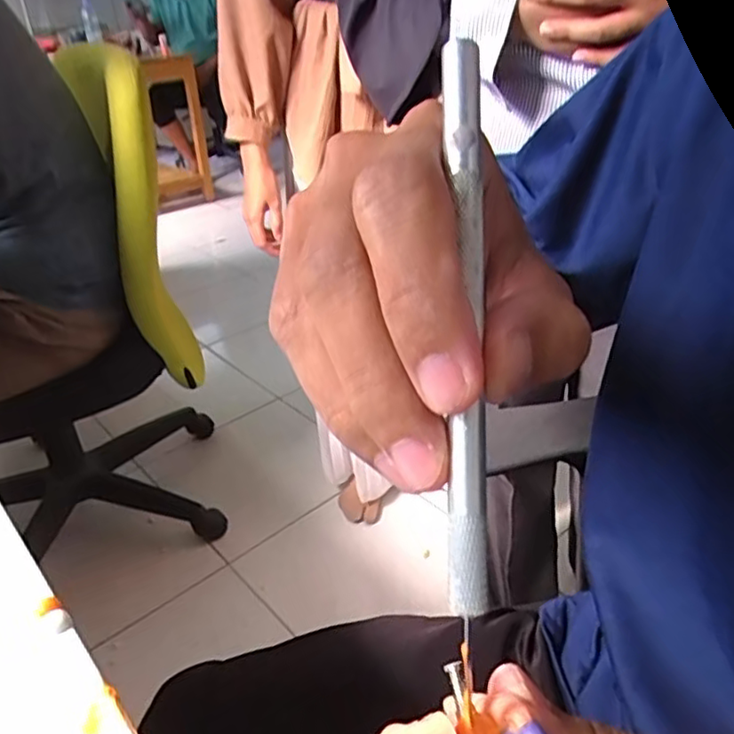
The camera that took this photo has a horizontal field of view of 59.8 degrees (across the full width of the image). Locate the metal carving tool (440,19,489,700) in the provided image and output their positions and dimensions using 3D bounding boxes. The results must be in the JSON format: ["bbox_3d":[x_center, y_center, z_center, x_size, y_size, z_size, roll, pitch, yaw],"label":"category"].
[{"bbox_3d":[0.020,-0.003,0.129,0.008,0.127,0.004,0,-3,3],"label":"metal carving tool"}]

